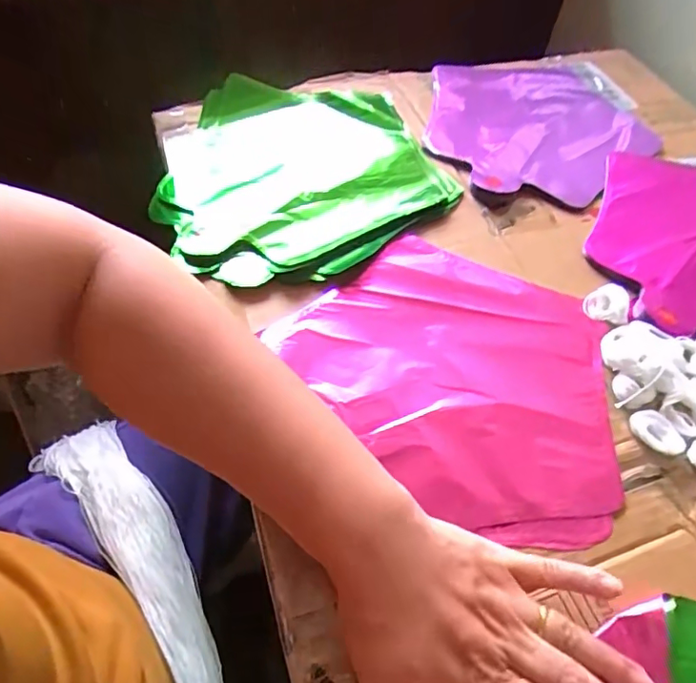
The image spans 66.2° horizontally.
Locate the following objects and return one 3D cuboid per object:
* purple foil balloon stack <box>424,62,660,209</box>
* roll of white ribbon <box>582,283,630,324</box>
[{"bbox_3d":[0.202,-0.238,0.567,0.222,0.023,0.283,10,54,2],"label":"purple foil balloon stack"},{"bbox_3d":[0.199,-0.029,0.406,0.031,0.011,0.034,3,54,-4],"label":"roll of white ribbon"}]

